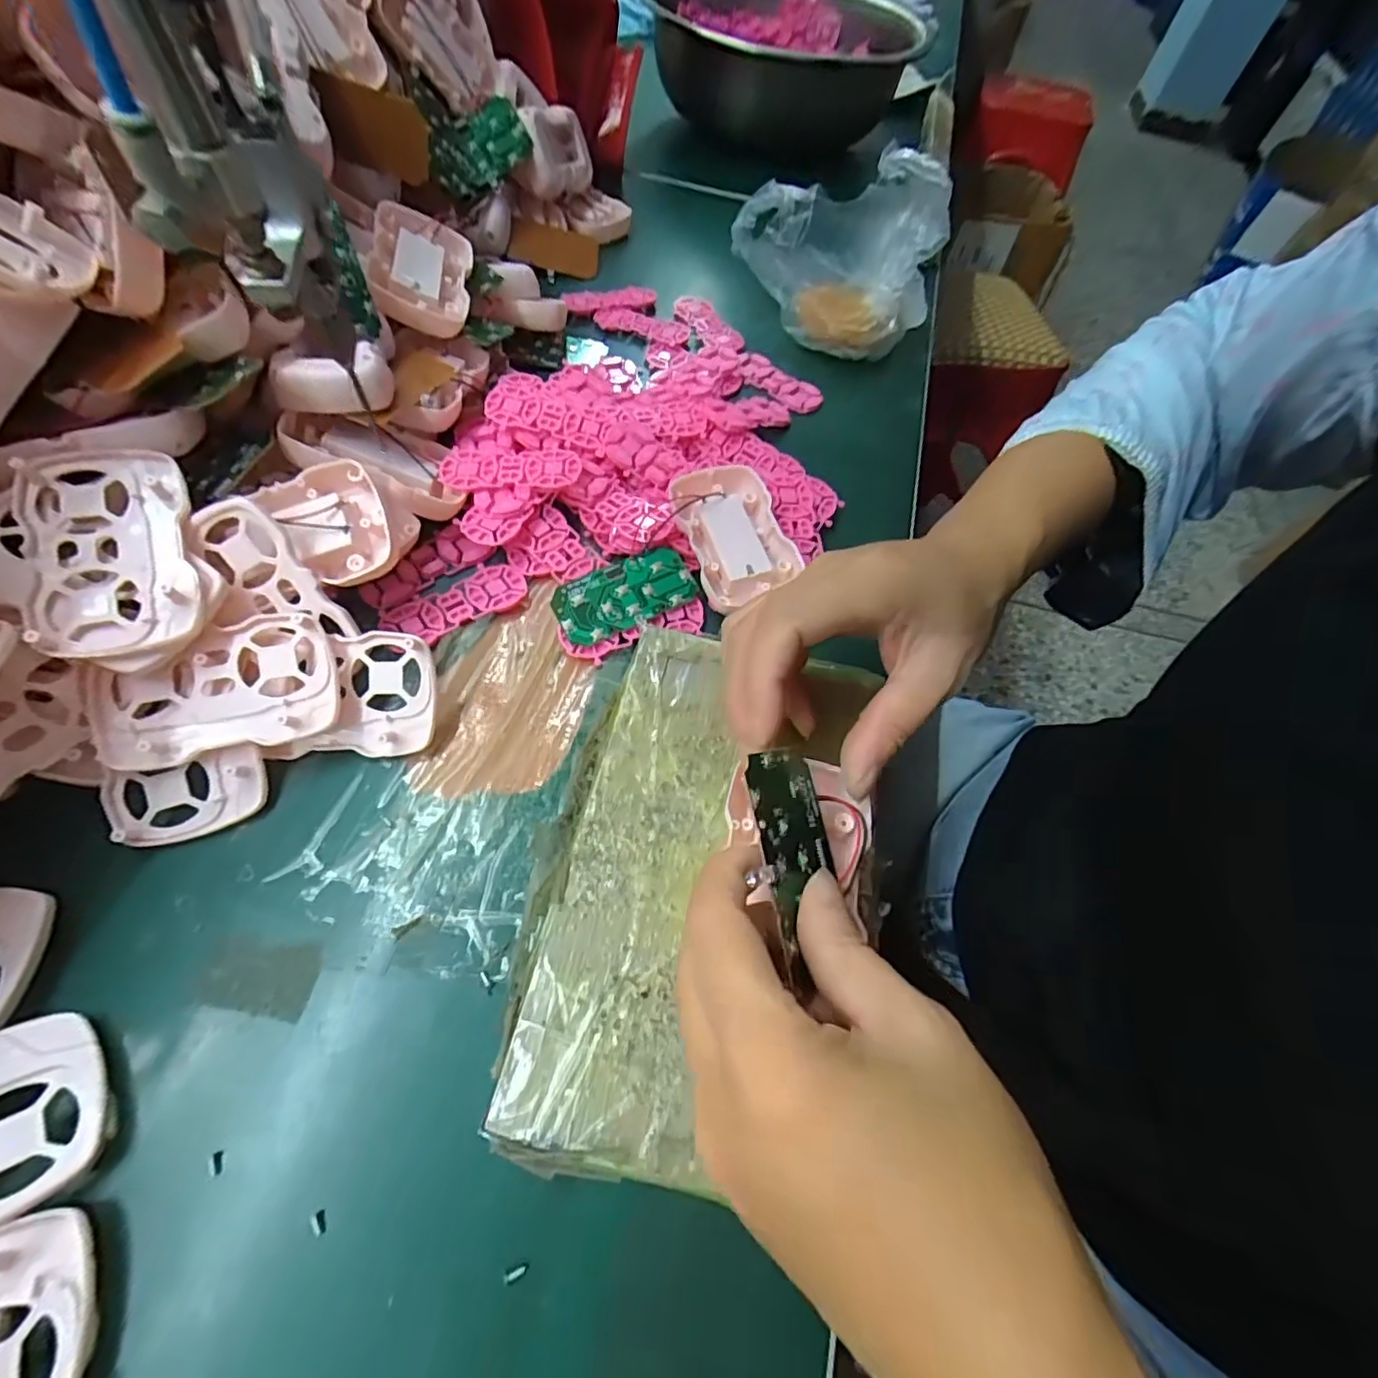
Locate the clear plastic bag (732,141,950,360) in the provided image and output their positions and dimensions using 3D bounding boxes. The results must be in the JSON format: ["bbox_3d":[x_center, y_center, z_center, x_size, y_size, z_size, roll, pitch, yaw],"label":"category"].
[{"bbox_3d":[0.116,-0.315,0.430,0.137,0.092,0.105,-15,63,-16],"label":"clear plastic bag"}]

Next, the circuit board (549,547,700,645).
[{"bbox_3d":[-0.034,-0.052,0.311,0.075,0.006,0.038,-21,64,-19],"label":"circuit board"}]

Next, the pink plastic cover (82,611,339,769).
[{"bbox_3d":[-0.197,0.002,0.243,0.088,0.005,0.052,-15,87,-13],"label":"pink plastic cover"}]

